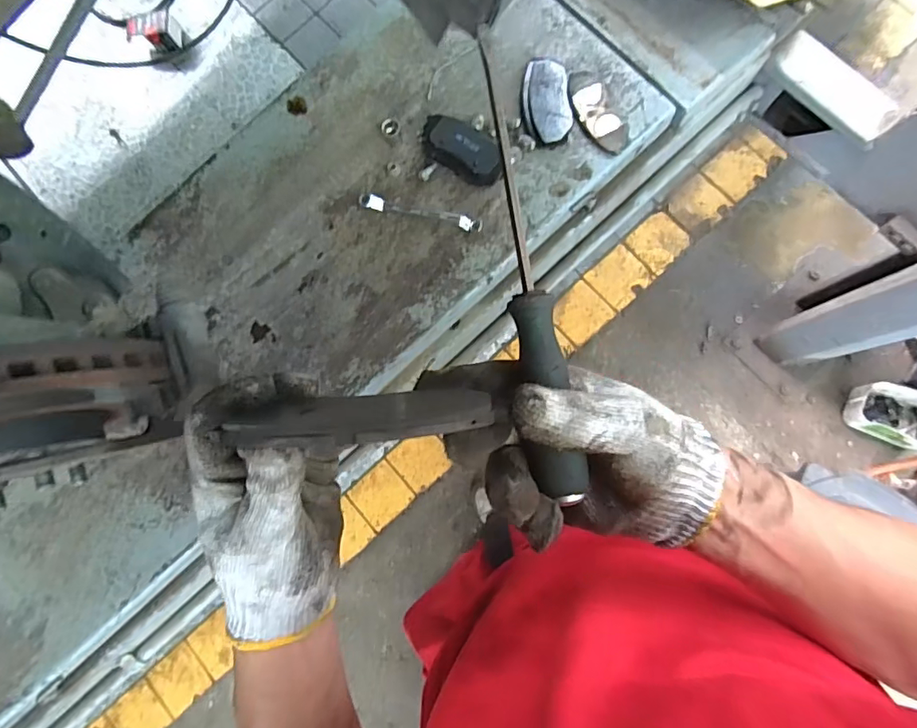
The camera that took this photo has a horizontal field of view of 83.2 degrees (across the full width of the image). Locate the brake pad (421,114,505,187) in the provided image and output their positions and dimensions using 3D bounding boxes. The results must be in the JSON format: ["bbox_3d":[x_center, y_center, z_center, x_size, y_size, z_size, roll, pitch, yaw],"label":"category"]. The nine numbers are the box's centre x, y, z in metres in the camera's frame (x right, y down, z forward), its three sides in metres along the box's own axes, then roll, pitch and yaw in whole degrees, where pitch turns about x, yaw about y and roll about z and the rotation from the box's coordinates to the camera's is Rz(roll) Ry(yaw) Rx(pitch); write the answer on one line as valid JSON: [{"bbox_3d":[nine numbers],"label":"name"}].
[{"bbox_3d":[0.010,-0.325,0.783,0.135,0.035,0.066,33,87,9],"label":"brake pad"}]

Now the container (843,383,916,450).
[{"bbox_3d":[1.142,0.135,1.320,0.232,0.101,0.135,21,85,8],"label":"container"}]

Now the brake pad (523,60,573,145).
[{"bbox_3d":[0.134,-0.396,0.785,0.068,0.029,0.126,-5,82,5],"label":"brake pad"}]

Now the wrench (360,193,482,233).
[{"bbox_3d":[-0.059,-0.231,0.788,0.192,0.016,0.020,15,84,7],"label":"wrench"}]

